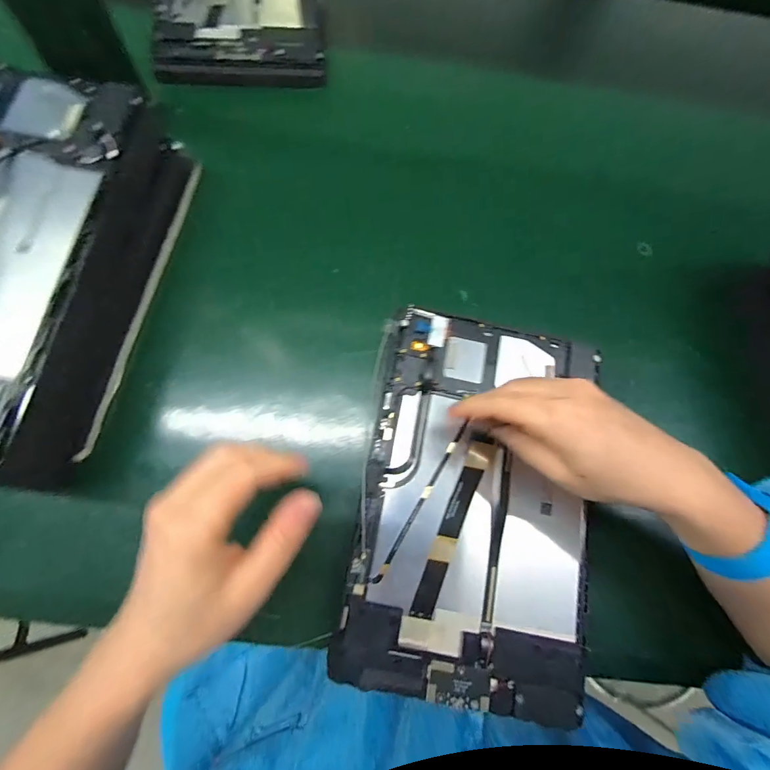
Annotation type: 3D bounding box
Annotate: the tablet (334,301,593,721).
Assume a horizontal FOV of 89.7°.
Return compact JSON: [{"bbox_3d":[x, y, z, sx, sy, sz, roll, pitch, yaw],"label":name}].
[{"bbox_3d":[0.061,0.069,0.254,0.147,0.014,0.235,10,75,2],"label":"tablet"}]

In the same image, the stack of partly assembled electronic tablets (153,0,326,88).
[{"bbox_3d":[-0.137,-0.392,0.382,0.153,0.017,0.258,-4,75,-9],"label":"stack of partly assembled electronic tablets"}]

